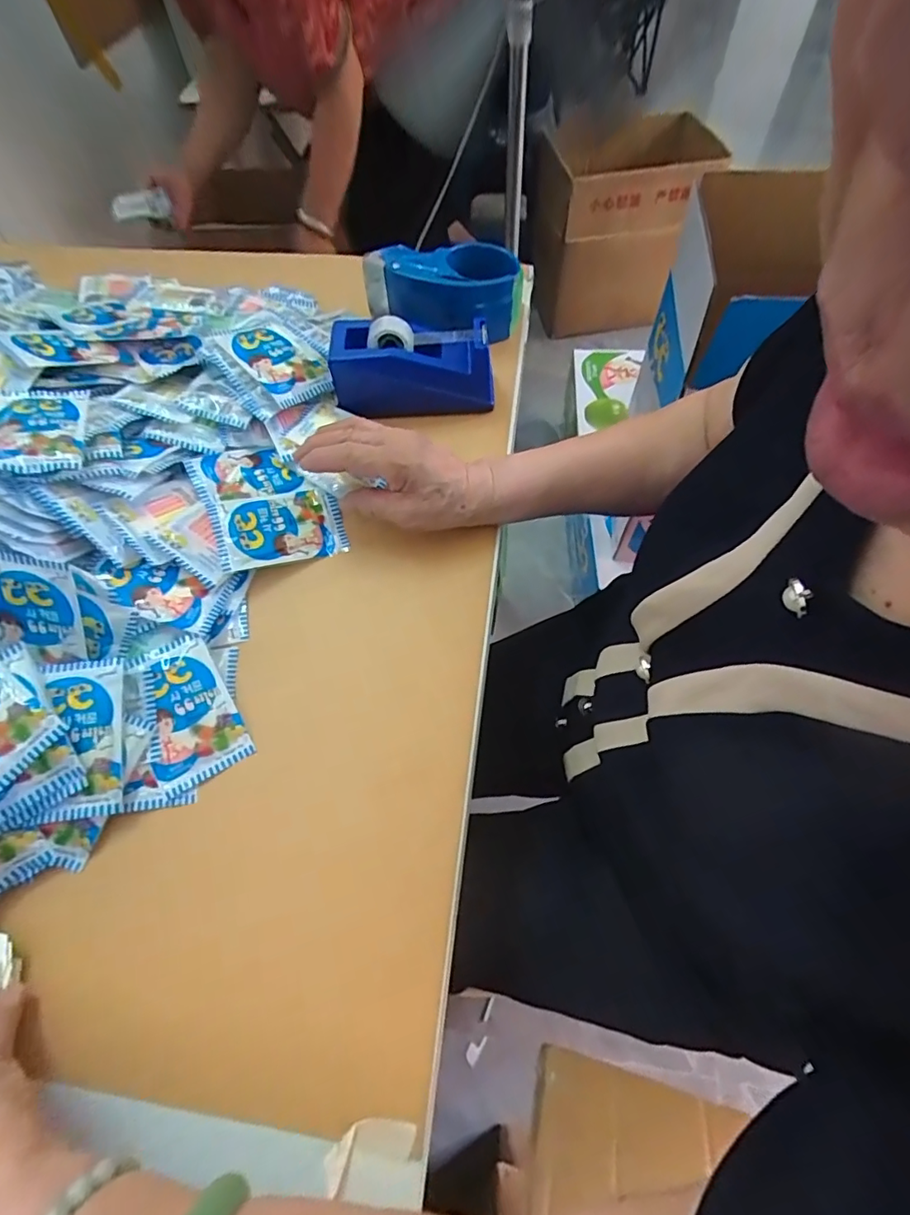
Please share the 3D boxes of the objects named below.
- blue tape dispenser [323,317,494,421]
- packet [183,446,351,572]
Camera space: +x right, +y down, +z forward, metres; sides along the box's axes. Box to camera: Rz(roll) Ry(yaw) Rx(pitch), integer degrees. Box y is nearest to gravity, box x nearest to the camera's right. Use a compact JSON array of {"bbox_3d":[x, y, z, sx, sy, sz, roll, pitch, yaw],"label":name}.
[{"bbox_3d":[-0.042,-0.233,0.501,0.147,0.074,0.054,-4,63,1],"label":"blue tape dispenser"},{"bbox_3d":[-0.161,-0.091,0.452,0.103,0.011,0.120,-19,71,-25],"label":"packet"}]

